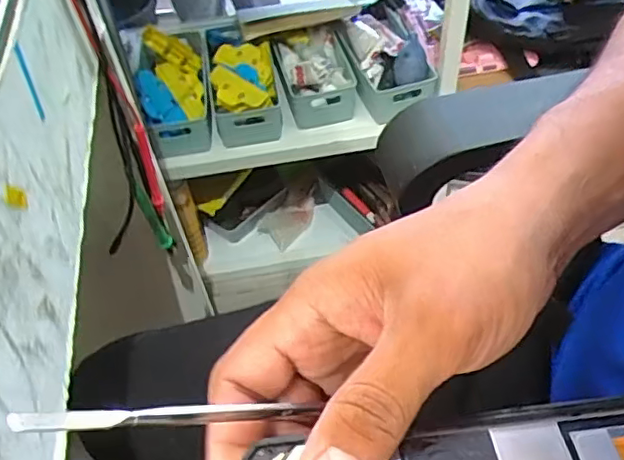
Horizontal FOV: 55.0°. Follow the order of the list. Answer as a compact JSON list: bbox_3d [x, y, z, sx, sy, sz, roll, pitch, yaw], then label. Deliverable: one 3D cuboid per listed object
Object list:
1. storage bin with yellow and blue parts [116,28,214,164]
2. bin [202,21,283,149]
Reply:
[{"bbox_3d":[-0.210,-0.227,0.904,0.101,0.121,0.204,-10,51,-4],"label":"storage bin with yellow and blue parts"},{"bbox_3d":[-0.111,-0.242,0.934,0.097,0.090,0.220,-11,51,-5],"label":"bin"}]

